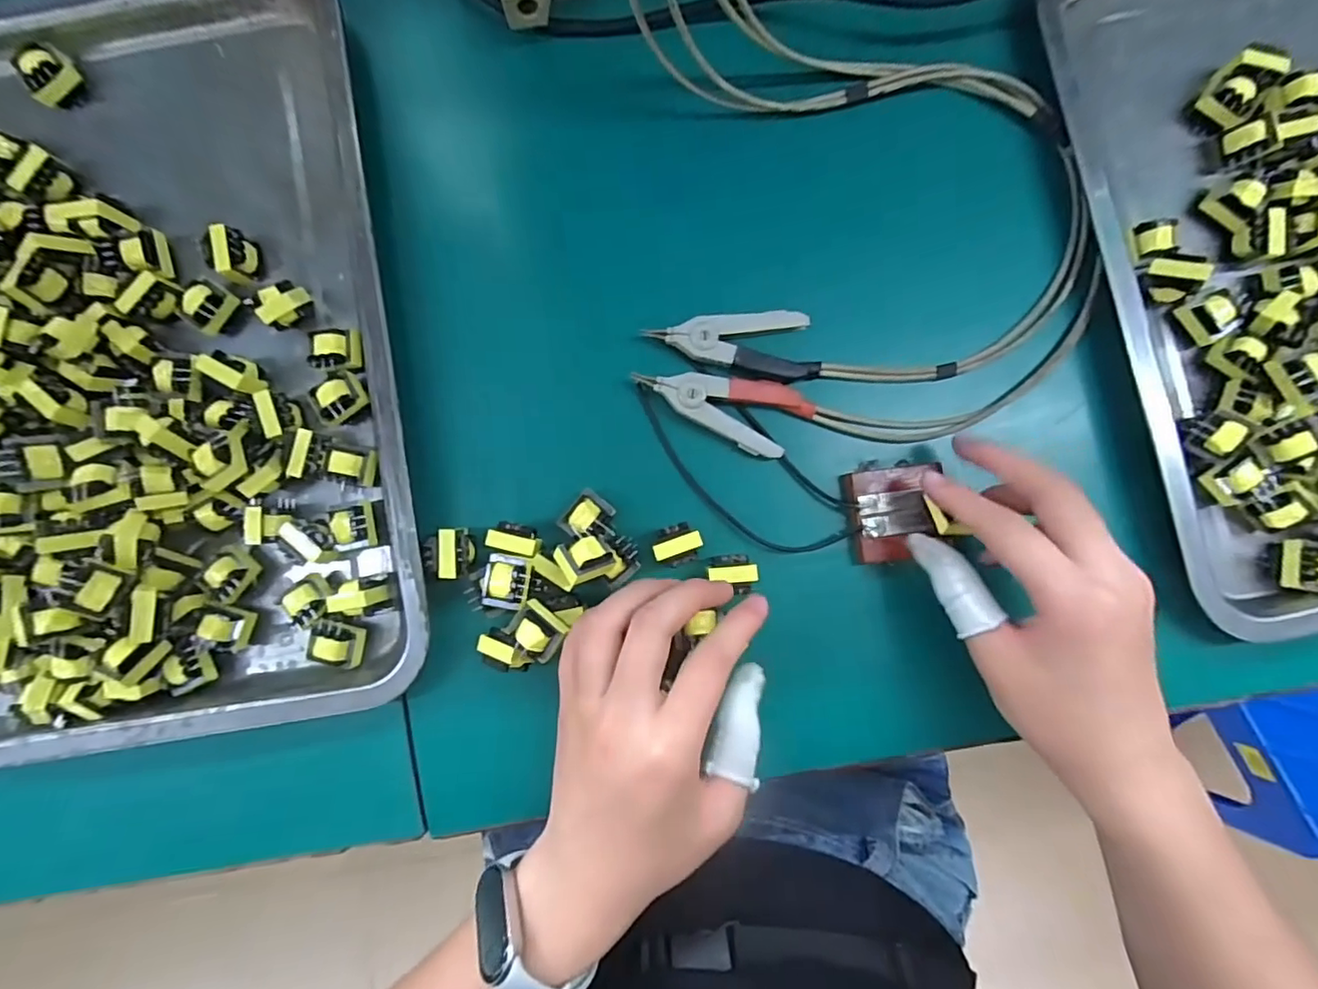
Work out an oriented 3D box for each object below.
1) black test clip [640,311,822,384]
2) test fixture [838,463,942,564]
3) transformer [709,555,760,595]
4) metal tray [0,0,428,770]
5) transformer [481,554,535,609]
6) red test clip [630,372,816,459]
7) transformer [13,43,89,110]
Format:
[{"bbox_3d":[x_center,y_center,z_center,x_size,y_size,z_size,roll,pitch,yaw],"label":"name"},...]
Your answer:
[{"bbox_3d":[0.040,-0.077,0.308,0.087,0.012,0.035,-2,88,0],"label":"black test clip"},{"bbox_3d":[0.123,0.011,0.307,0.045,0.018,0.048,-6,84,-1],"label":"test fixture"},{"bbox_3d":[0.038,0.041,0.295,0.024,0.015,0.019,-4,84,-1],"label":"transformer"},{"bbox_3d":[-0.281,-0.073,0.288,0.282,0.034,0.396,-9,88,0],"label":"metal tray"},{"bbox_3d":[-0.074,0.042,0.281,0.022,0.021,0.025,6,88,0],"label":"transformer"},{"bbox_3d":[0.034,-0.043,0.309,0.093,0.017,0.038,6,88,0],"label":"red test clip"},{"bbox_3d":[-0.327,-0.223,0.313,0.021,0.024,0.024,41,88,2],"label":"transformer"}]

